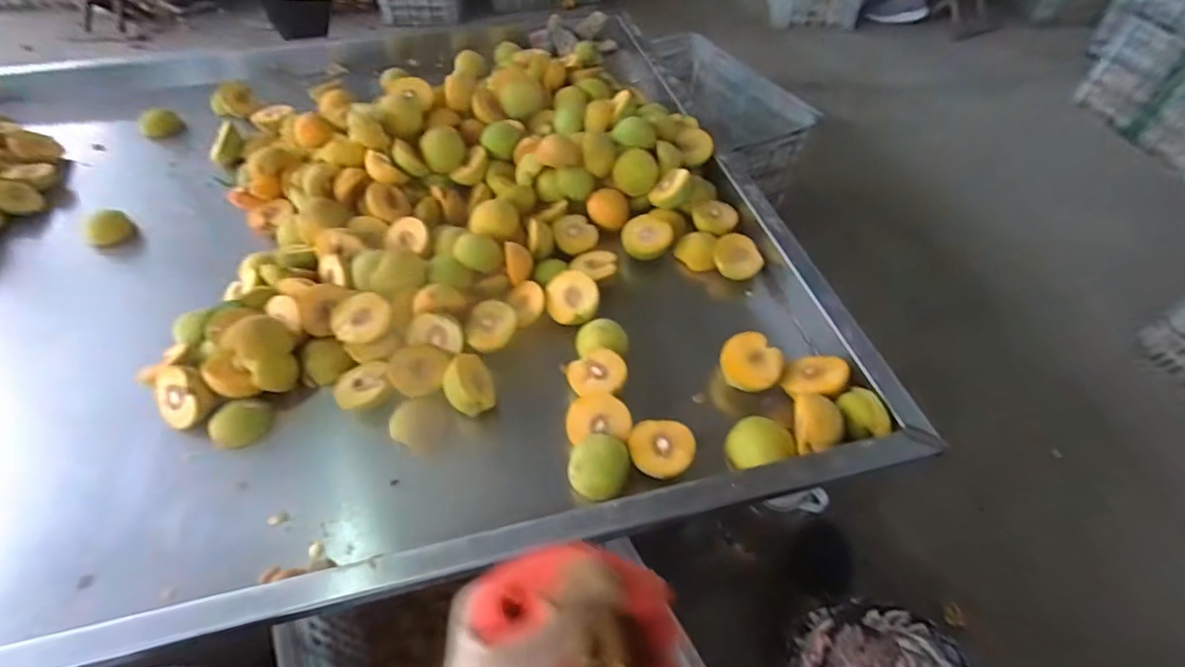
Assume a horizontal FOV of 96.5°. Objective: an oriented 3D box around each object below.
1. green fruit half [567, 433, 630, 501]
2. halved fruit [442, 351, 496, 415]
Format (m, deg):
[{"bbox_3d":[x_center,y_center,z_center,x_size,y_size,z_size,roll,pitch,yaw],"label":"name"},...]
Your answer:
[{"bbox_3d":[0.006,0.123,0.486,0.053,0.033,0.055,5,84,22],"label":"green fruit half"},{"bbox_3d":[-0.125,0.049,0.536,0.047,0.046,0.053,-15,51,-13],"label":"halved fruit"}]

